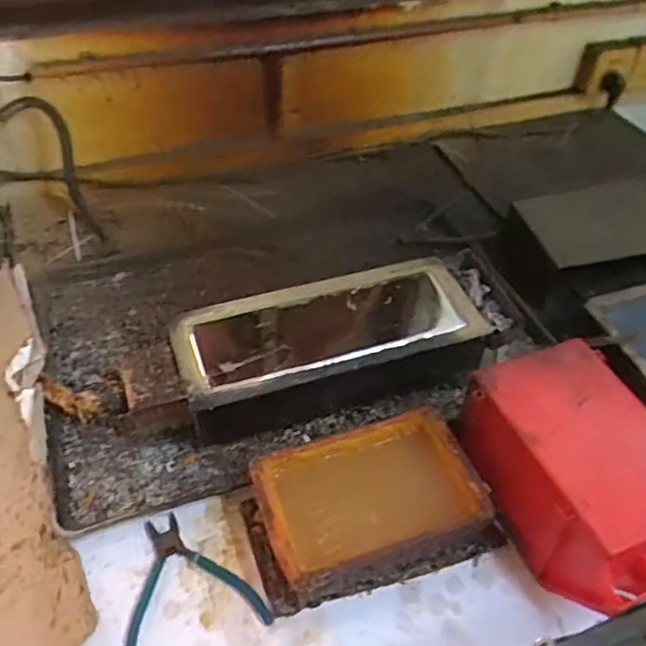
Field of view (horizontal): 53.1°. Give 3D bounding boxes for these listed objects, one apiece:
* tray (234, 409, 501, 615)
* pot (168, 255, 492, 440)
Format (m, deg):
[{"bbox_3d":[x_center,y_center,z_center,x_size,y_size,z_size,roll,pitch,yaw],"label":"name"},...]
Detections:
[{"bbox_3d":[0.041,0.175,0.624,0.221,0.064,0.134,-15,48,-17],"label":"tray"},{"bbox_3d":[0.012,0.026,0.749,0.346,0.087,0.143,-14,48,-16],"label":"pot"}]

